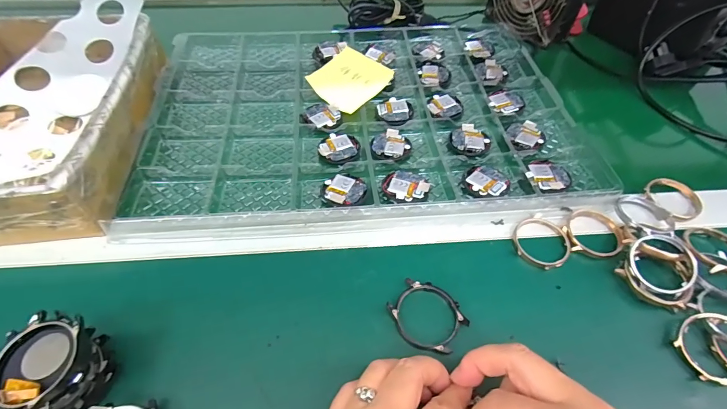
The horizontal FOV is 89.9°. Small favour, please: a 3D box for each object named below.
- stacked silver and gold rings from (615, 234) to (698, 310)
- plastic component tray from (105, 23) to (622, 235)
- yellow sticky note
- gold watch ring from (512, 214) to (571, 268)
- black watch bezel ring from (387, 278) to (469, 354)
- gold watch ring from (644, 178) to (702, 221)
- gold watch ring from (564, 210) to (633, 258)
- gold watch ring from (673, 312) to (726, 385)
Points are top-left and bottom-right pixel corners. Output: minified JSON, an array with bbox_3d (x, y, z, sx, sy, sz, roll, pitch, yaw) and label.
[{"bbox_3d":[0.229,0.053,0.282,0.050,0.017,0.052,-3,67,6],"label":"stacked silver and gold rings"},{"bbox_3d":[-0.007,-0.121,0.406,0.429,0.021,0.312,-4,53,-5],"label":"plastic component tray"},{"bbox_3d":[-0.017,-0.142,0.418,0.075,0.026,0.070,36,60,23],"label":"yellow sticky note"},{"bbox_3d":[0.149,0.031,0.304,0.045,0.007,0.048,1,53,-1],"label":"gold watch ring"},{"bbox_3d":[0.045,0.081,0.265,0.054,0.008,0.047,33,59,21],"label":"black watch bezel ring"},{"bbox_3d":[0.283,-0.008,0.332,0.039,0.005,0.046,-18,56,-15],"label":"gold watch ring"},{"bbox_3d":[0.196,0.024,0.308,0.050,0.012,0.045,-31,59,-20],"label":"gold watch ring"},{"bbox_3d":[0.246,0.099,0.250,0.049,0.009,0.047,-5,67,11],"label":"gold watch ring"}]

